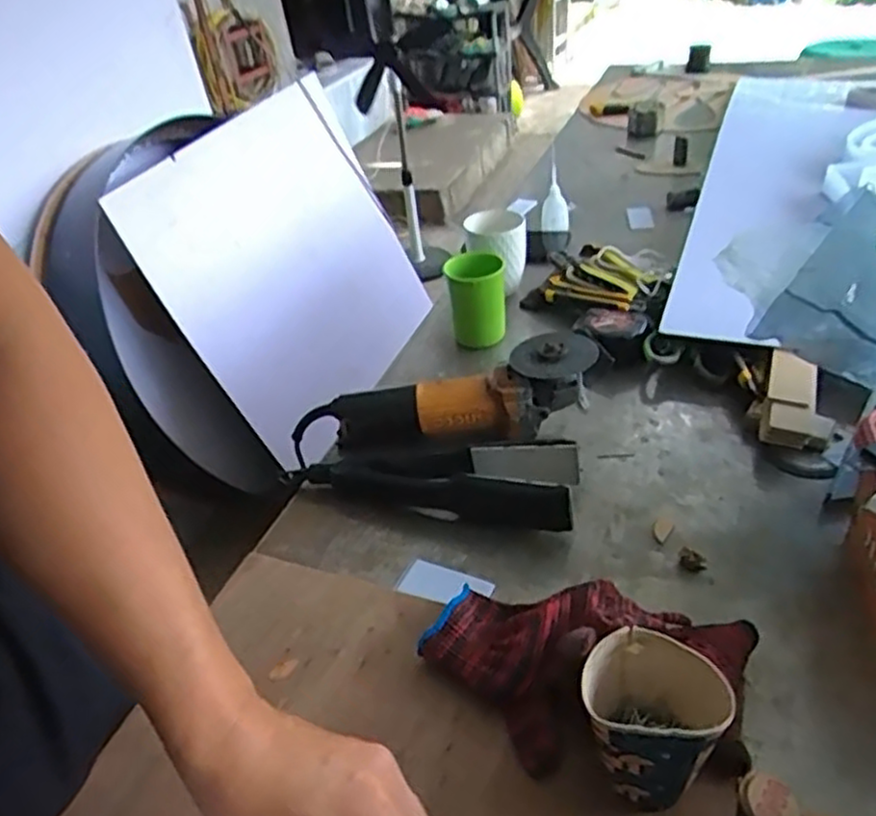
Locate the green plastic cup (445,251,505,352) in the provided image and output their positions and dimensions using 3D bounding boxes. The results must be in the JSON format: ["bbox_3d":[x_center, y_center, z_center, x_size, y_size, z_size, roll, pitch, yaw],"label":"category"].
[{"bbox_3d":[0.048,-0.137,0.928,0.073,0.103,0.069,-5,36,0],"label":"green plastic cup"}]

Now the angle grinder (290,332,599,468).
[{"bbox_3d":[0.003,0.002,0.769,0.339,0.077,0.091,-14,35,12],"label":"angle grinder"}]

